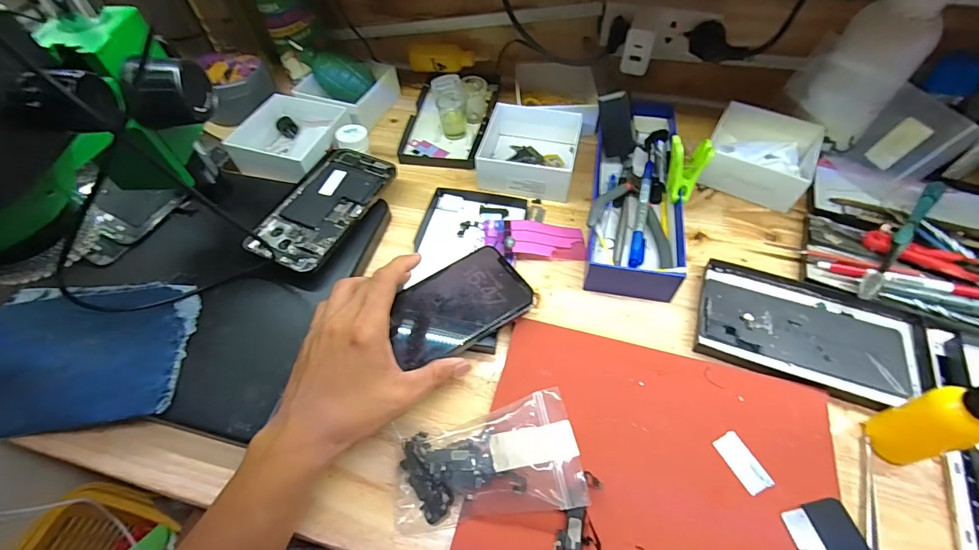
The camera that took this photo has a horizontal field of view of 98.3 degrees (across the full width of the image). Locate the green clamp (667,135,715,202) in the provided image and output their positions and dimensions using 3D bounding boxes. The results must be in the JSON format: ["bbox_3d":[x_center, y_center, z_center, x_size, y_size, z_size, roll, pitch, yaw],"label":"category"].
[{"bbox_3d":[0.190,-0.101,0.408,0.036,0.060,0.020,11,17,6],"label":"green clamp"}]

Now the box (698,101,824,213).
[{"bbox_3d":[0.302,-0.135,0.478,0.104,0.047,0.109,26,60,18],"label":"box"}]

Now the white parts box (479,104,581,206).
[{"bbox_3d":[0.045,-0.145,0.490,0.112,0.044,0.114,10,56,9],"label":"white parts box"}]

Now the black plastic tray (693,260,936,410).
[{"bbox_3d":[0.276,0.049,0.366,0.174,0.007,0.105,20,58,15],"label":"black plastic tray"}]

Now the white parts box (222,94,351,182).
[{"bbox_3d":[-0.234,-0.159,0.512,0.112,0.053,0.113,16,57,13],"label":"white parts box"}]

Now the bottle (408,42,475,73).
[{"bbox_3d":[-0.066,-0.302,0.587,0.090,0.030,0.029,2,55,3],"label":"bottle"}]

